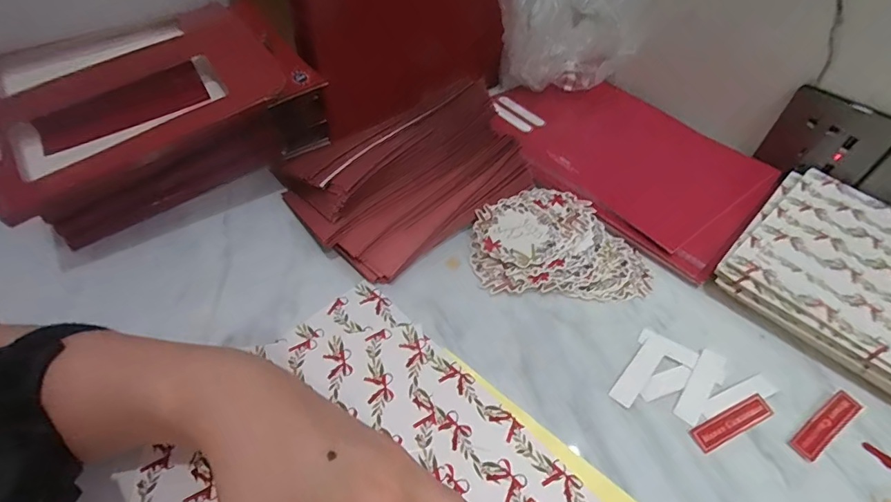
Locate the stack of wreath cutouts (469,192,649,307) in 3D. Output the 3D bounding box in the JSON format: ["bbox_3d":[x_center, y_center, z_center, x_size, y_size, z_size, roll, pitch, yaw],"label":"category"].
[{"bbox_3d":[0.095,-0.009,0.376,0.141,0.016,0.107,5,49,2],"label":"stack of wreath cutouts"}]

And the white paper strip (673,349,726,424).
[{"bbox_3d":[0.174,0.090,0.303,0.015,0.004,0.062,33,56,24],"label":"white paper strip"}]

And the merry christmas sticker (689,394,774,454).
[{"bbox_3d":[0.185,0.110,0.288,0.061,0.004,0.015,-18,53,-17],"label":"merry christmas sticker"}]

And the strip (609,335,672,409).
[{"bbox_3d":[0.136,0.081,0.308,0.015,0.004,0.063,37,58,26],"label":"strip"}]

